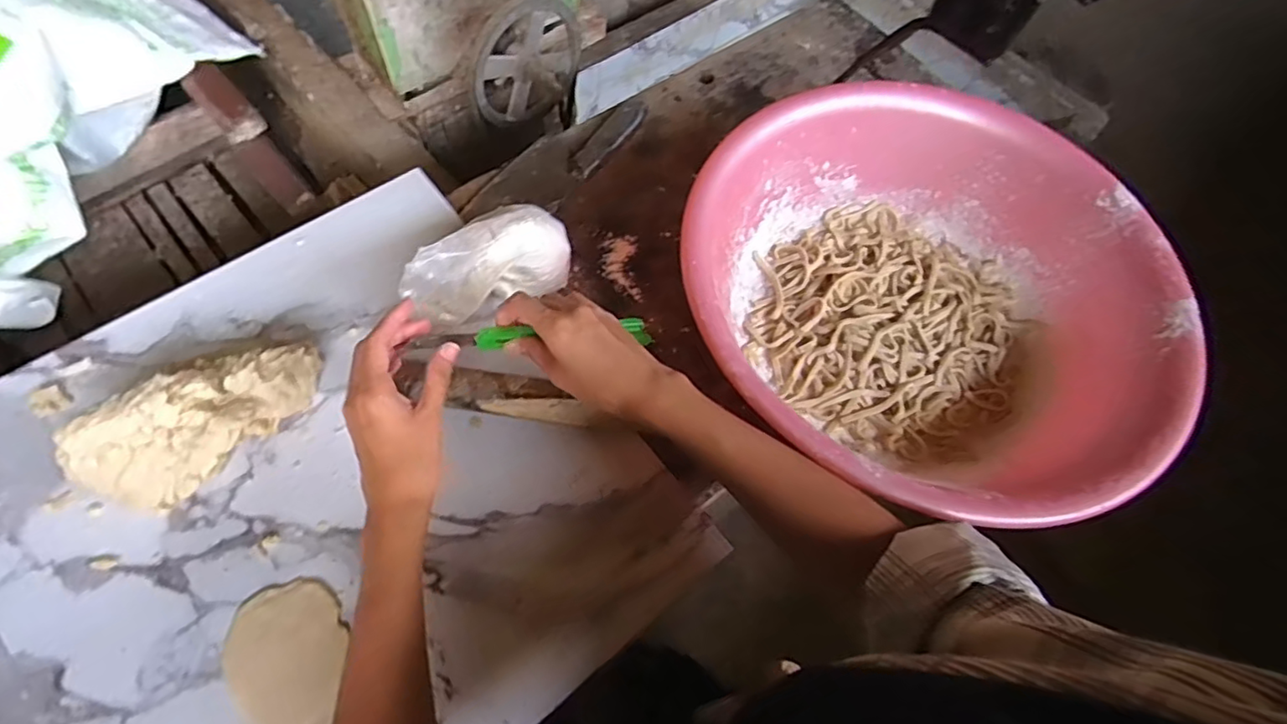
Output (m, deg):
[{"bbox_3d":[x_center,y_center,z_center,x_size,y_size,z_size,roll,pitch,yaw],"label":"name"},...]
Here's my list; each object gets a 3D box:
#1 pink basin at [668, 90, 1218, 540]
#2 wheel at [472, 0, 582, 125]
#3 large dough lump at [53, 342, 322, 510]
[{"bbox_3d":[0.240,-0.055,0.532,0.401,0.112,0.392,1,62,-2],"label":"pink basin"},{"bbox_3d":[-0.173,-0.455,0.903,0.210,0.179,0.056,-35,72,-21],"label":"wheel"},{"bbox_3d":[-0.348,0.040,0.471,0.085,0.075,0.171,31,67,10],"label":"large dough lump"}]

